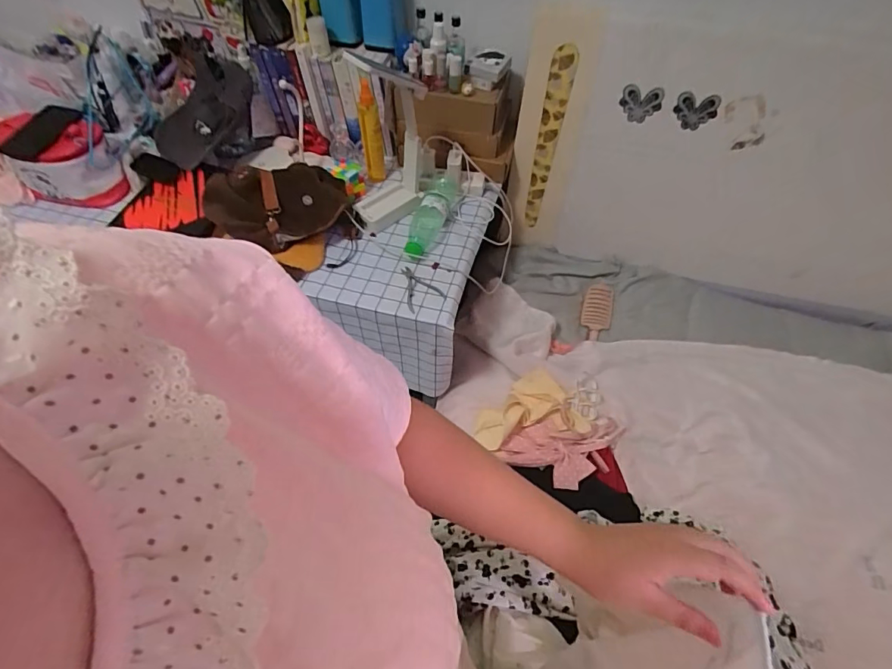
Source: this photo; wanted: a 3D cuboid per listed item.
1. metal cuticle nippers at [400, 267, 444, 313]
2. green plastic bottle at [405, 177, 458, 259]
[{"bbox_3d":[-0.049,-0.093,0.879,0.071,0.012,0.107,-17,54,-10],"label":"metal cuticle nippers"},{"bbox_3d":[-0.035,-0.253,0.964,0.068,0.053,0.234,17,68,15],"label":"green plastic bottle"}]

